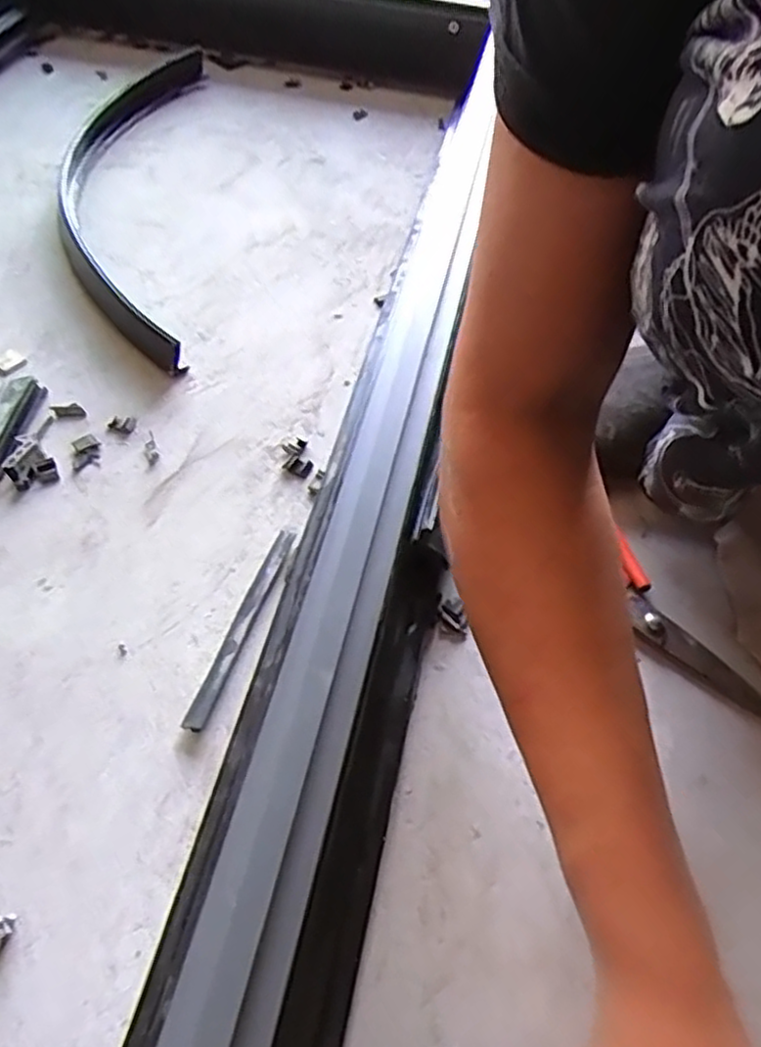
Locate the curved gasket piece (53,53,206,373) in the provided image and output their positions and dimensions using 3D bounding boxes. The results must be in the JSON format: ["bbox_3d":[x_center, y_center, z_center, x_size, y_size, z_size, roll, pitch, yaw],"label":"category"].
[{"bbox_3d":[-0.225,-0.310,0.622,0.115,0.041,0.477,-3,54,-7],"label":"curved gasket piece"}]

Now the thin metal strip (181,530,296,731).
[{"bbox_3d":[-0.076,0.055,0.393,0.012,0.008,0.129,17,55,7],"label":"thin metal strip"}]

